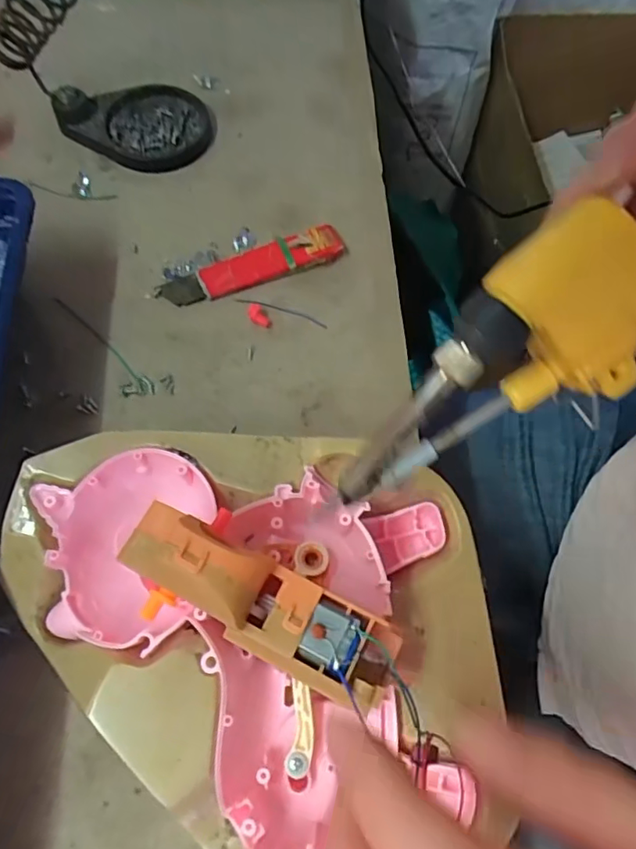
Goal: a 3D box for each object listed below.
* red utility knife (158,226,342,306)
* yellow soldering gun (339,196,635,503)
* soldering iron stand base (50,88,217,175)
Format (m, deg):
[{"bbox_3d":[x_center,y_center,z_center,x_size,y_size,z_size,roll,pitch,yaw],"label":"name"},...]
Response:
[{"bbox_3d":[-0.037,-0.090,0.312,0.104,0.010,0.022,-19,69,-10],"label":"red utility knife"},{"bbox_3d":[0.084,-0.041,0.146,0.188,0.035,0.035,-36,66,6],"label":"yellow soldering gun"},{"bbox_3d":[-0.112,-0.184,0.345,0.087,0.027,0.060,-14,68,-8],"label":"soldering iron stand base"}]

